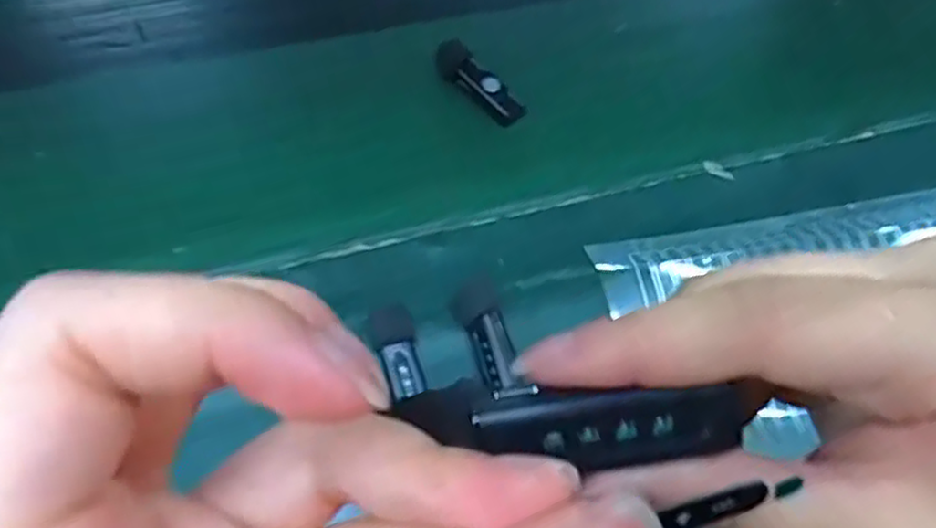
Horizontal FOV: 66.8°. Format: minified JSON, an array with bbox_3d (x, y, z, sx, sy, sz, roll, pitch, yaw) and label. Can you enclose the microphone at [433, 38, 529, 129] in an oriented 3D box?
[{"bbox_3d":[0.007,-0.107,0.413,0.059,0.020,0.019,40,67,19],"label":"microphone"}]

